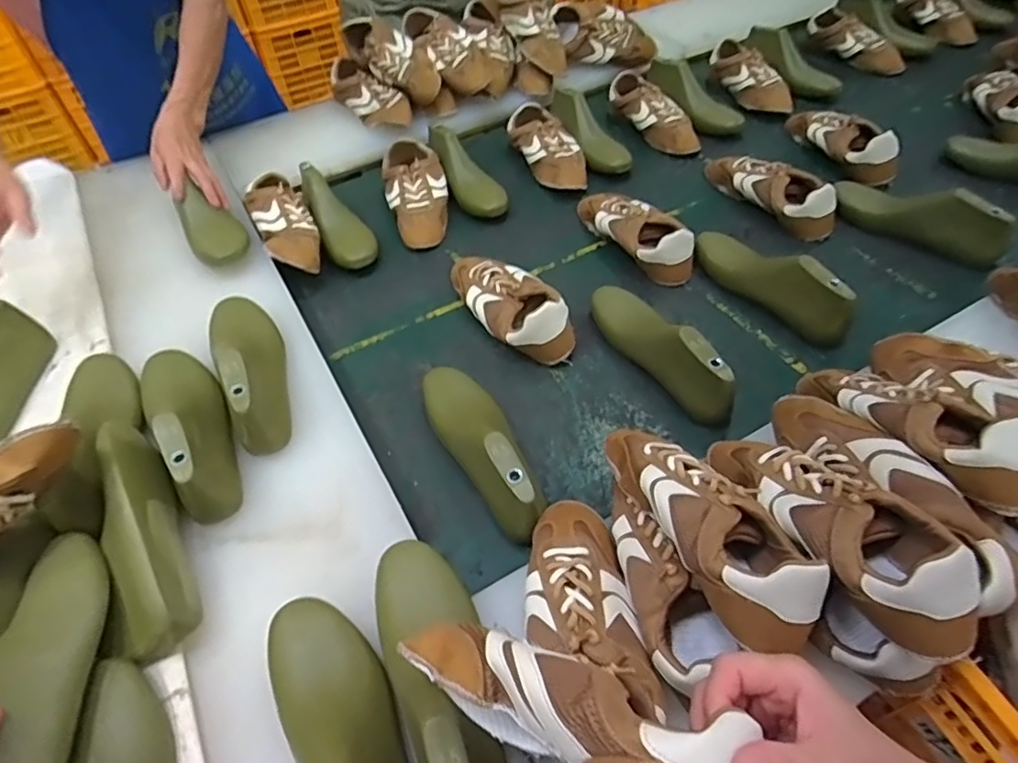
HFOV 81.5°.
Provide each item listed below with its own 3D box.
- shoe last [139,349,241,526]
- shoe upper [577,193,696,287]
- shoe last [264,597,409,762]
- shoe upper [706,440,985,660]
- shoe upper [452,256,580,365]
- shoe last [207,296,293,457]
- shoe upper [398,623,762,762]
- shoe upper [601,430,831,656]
[{"bbox_3d":[-0.360,0.038,0.653,0.075,0.084,0.260,-28,54,-19],"label":"shoe last"},{"bbox_3d":[0.197,-0.245,0.942,0.094,0.071,0.244,-25,53,-17],"label":"shoe upper"},{"bbox_3d":[-0.117,0.274,0.447,0.080,0.088,0.254,-29,55,-20],"label":"shoe last"},{"bbox_3d":[0.274,0.109,0.503,0.102,0.085,0.245,-20,35,-15],"label":"shoe upper"},{"bbox_3d":[-0.002,-0.120,0.846,0.096,0.071,0.248,-28,54,-19],"label":"shoe upper"},{"bbox_3d":[-0.313,-0.031,0.710,0.079,0.080,0.248,-23,53,-16],"label":"shoe last"},{"bbox_3d":[0.026,0.180,0.329,0.224,0.052,0.071,8,44,44],"label":"shoe upper"},{"bbox_3d":[0.163,0.110,0.506,0.091,0.081,0.238,-26,54,-15],"label":"shoe upper"}]

